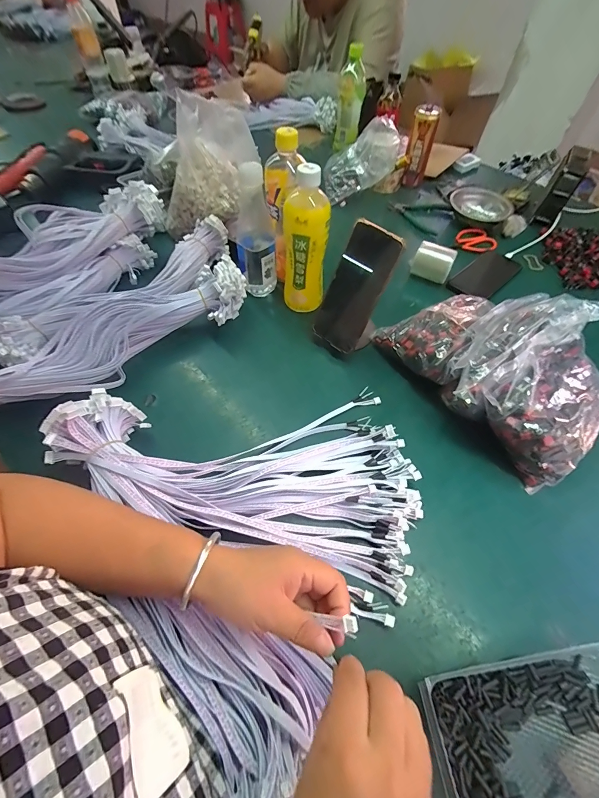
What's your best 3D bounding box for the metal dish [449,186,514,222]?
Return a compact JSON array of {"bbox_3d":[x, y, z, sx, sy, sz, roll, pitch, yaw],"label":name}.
[{"bbox_3d":[0.411,-0.435,0.749,0.128,0.036,0.101,32,61,19],"label":"metal dish"}]

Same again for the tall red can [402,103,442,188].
[{"bbox_3d":[0.277,-0.574,0.778,0.050,0.156,0.046,17,57,10],"label":"tall red can"}]

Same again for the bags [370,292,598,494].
[{"bbox_3d":[0.254,-0.052,0.439,0.176,0.134,0.293,-25,60,-18],"label":"bags"}]

